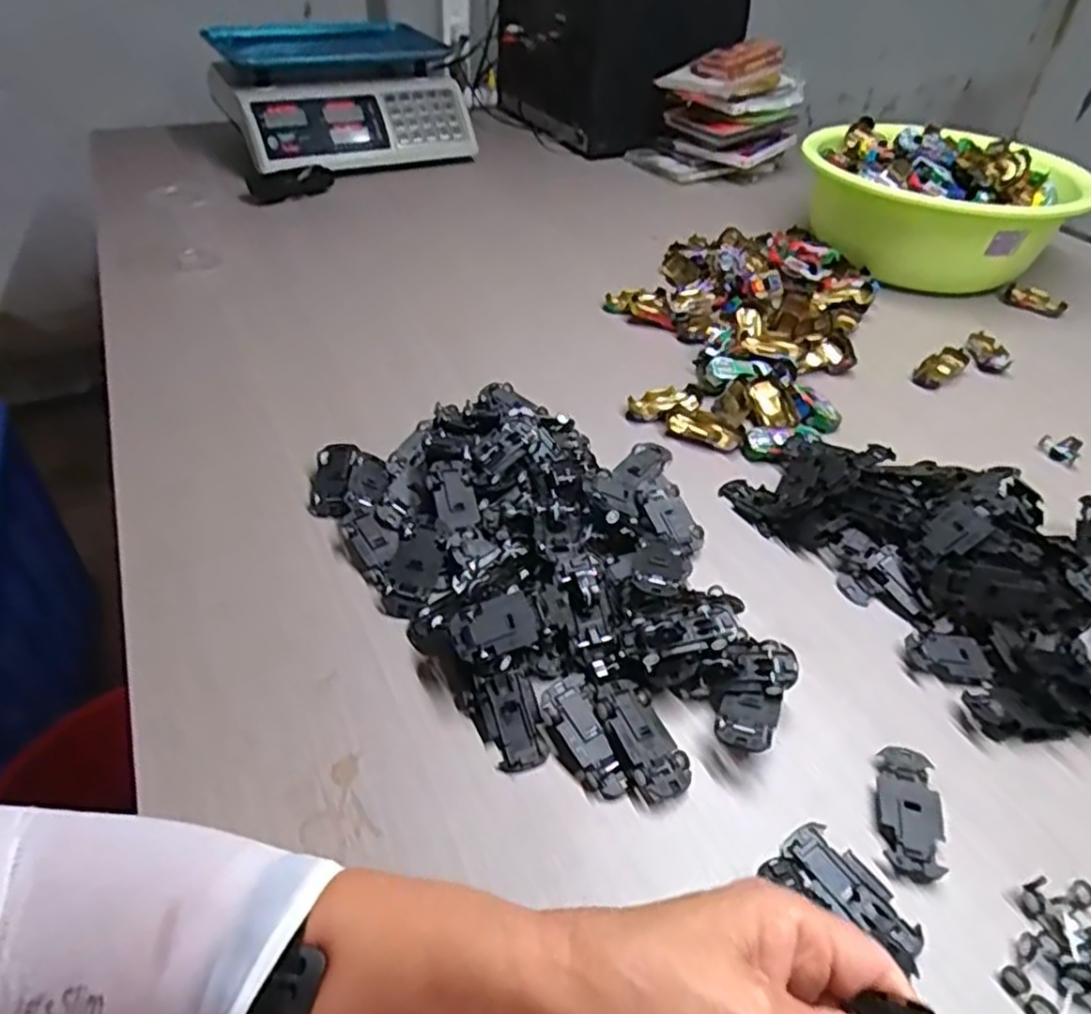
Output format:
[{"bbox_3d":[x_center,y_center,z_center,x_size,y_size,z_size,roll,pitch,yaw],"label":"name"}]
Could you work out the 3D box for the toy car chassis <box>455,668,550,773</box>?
[{"bbox_3d":[-0.022,0.116,0.389,0.038,0.014,0.052,-12,44,-16],"label":"toy car chassis"}]

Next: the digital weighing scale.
[{"bbox_3d":[-0.347,-0.657,1.164,0.364,0.150,0.369,-26,50,-29],"label":"digital weighing scale"}]

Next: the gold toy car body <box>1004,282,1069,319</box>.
[{"bbox_3d":[0.562,-0.237,0.827,0.036,0.013,0.062,-32,53,-32],"label":"gold toy car body"}]

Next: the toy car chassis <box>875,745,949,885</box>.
[{"bbox_3d":[0.183,0.153,0.363,0.029,0.007,0.066,12,43,10],"label":"toy car chassis"}]

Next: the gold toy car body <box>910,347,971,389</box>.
[{"bbox_3d":[0.385,-0.136,0.703,0.064,0.017,0.027,-30,51,-15],"label":"gold toy car body"}]

